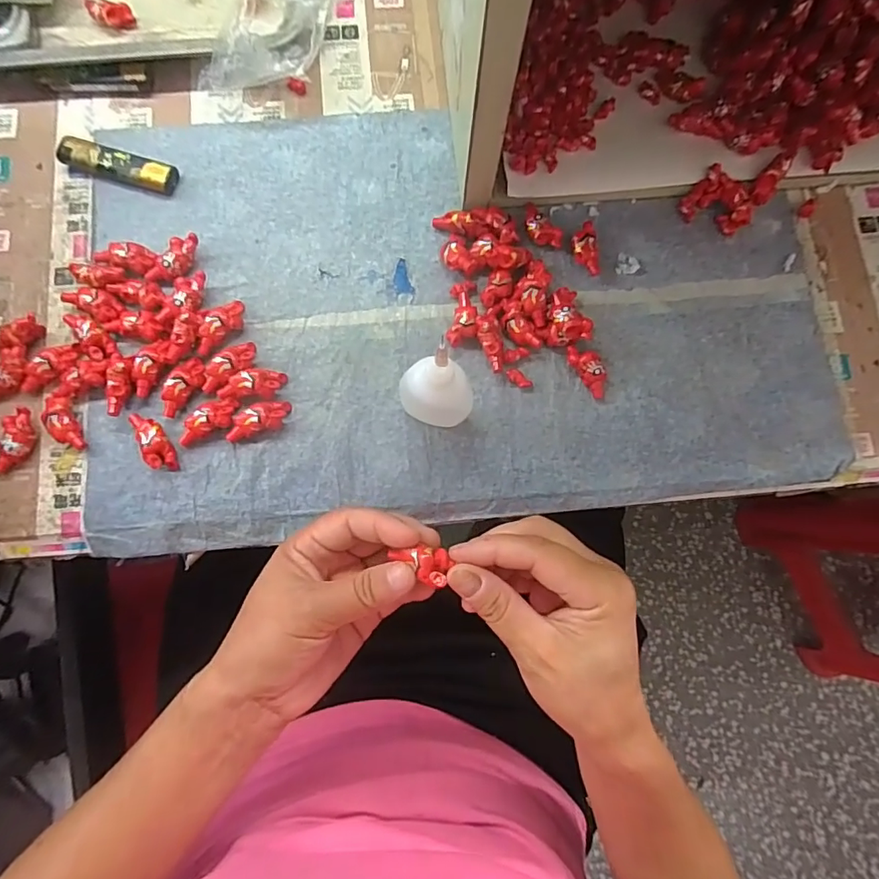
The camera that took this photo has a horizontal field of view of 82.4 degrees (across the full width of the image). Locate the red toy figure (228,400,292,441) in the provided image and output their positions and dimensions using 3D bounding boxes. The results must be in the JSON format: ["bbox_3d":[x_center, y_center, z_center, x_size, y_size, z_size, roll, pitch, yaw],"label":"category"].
[{"bbox_3d":[-0.116,-0.013,0.323,0.041,0.012,0.018,-19,84,-5],"label":"red toy figure"}]

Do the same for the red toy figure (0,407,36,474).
[{"bbox_3d":[-0.266,0.001,0.315,0.016,0.013,0.042,14,83,-1],"label":"red toy figure"}]

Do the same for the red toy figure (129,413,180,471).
[{"bbox_3d":[-0.180,0.001,0.317,0.016,0.013,0.041,-25,85,-5],"label":"red toy figure"}]

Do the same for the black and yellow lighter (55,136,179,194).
[{"bbox_3d":[-0.226,-0.192,0.351,0.082,0.012,0.021,16,83,0],"label":"black and yellow lighter"}]

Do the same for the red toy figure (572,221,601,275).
[{"bbox_3d":[0.103,-0.133,0.351,0.018,0.014,0.036,-18,84,-5],"label":"red toy figure"}]

